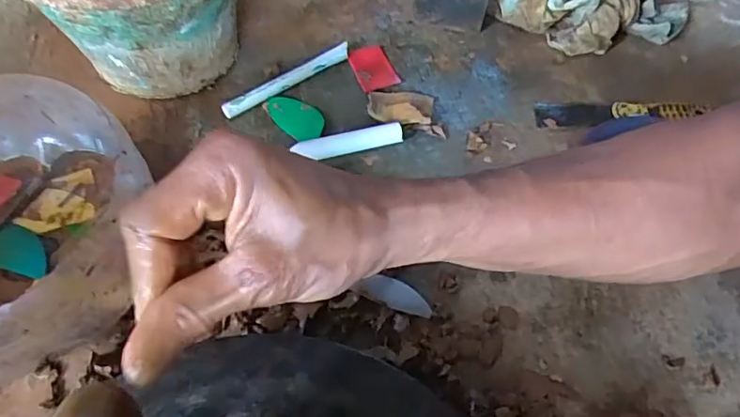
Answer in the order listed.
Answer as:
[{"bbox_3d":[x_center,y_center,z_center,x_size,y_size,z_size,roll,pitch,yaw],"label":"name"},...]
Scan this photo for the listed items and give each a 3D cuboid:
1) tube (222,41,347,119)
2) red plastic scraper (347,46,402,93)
[{"bbox_3d":[-0.095,-0.151,0.626,0.170,0.022,0.019,-33,63,-21],"label":"tube"},{"bbox_3d":[0.003,-0.173,0.647,0.046,0.004,0.074,-17,58,-12],"label":"red plastic scraper"}]

